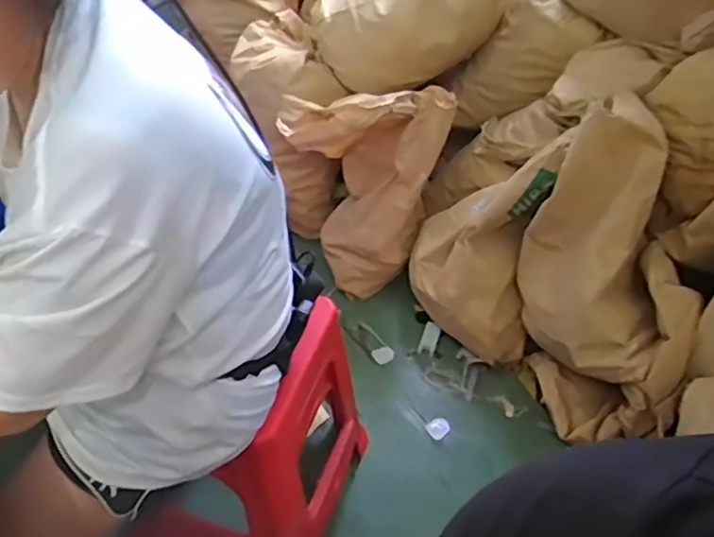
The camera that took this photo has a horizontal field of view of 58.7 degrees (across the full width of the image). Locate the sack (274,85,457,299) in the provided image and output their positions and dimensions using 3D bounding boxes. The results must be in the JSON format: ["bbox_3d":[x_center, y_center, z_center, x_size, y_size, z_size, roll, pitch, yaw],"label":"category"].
[{"bbox_3d":[0.025,-0.231,1.578,0.267,0.473,0.320,-33,56,-29],"label":"sack"}]

